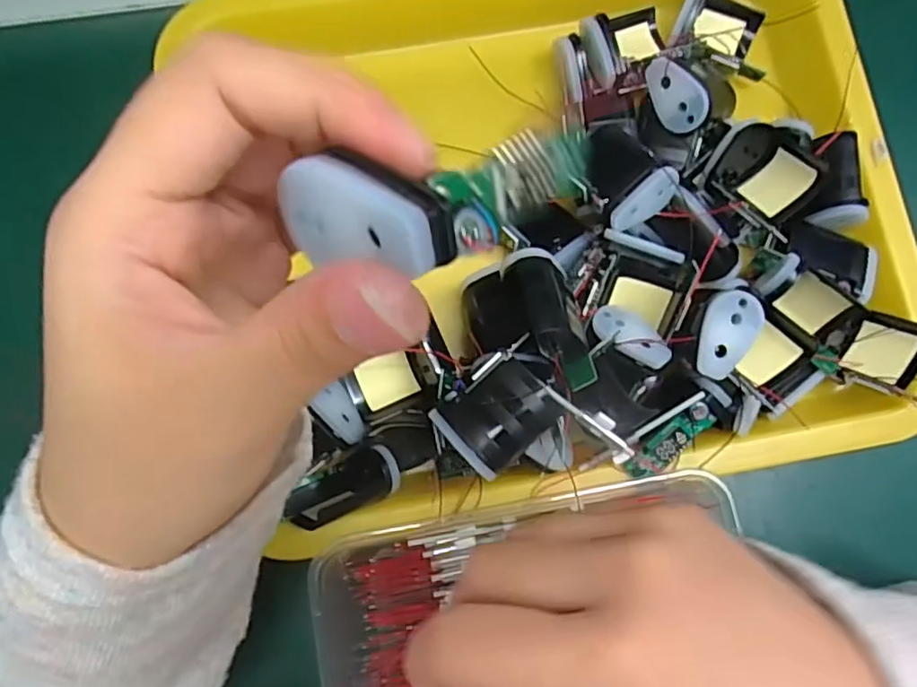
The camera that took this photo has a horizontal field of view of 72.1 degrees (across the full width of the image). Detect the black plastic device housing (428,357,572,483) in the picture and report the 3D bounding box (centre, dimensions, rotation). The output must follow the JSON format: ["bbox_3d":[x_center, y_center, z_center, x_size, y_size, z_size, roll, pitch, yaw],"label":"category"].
[{"bbox_3d":[0.014,0.029,0.255,0.041,0.034,0.034,-43,85,-8],"label":"black plastic device housing"}]

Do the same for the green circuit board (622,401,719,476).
[{"bbox_3d":[0.088,0.041,0.265,0.041,0.006,0.015,-40,85,5],"label":"green circuit board"}]

